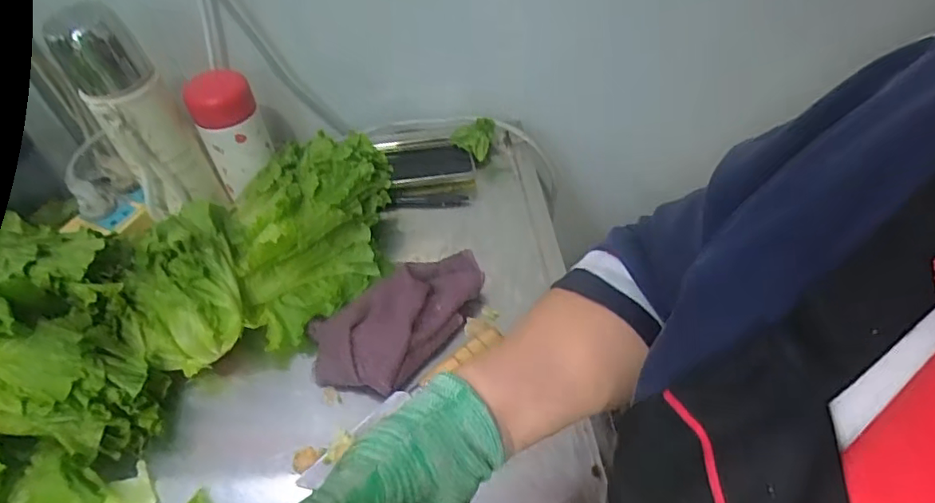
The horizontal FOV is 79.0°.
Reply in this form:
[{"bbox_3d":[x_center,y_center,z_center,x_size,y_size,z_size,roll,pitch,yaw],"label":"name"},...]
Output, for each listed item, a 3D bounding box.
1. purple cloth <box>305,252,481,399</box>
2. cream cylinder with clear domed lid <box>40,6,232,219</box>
[{"bbox_3d":[-0.063,0.054,0.550,0.107,0.044,0.187,31,58,26],"label":"purple cloth"},{"bbox_3d":[-0.320,-0.125,0.557,0.062,0.211,0.067,14,52,15],"label":"cream cylinder with clear domed lid"}]

